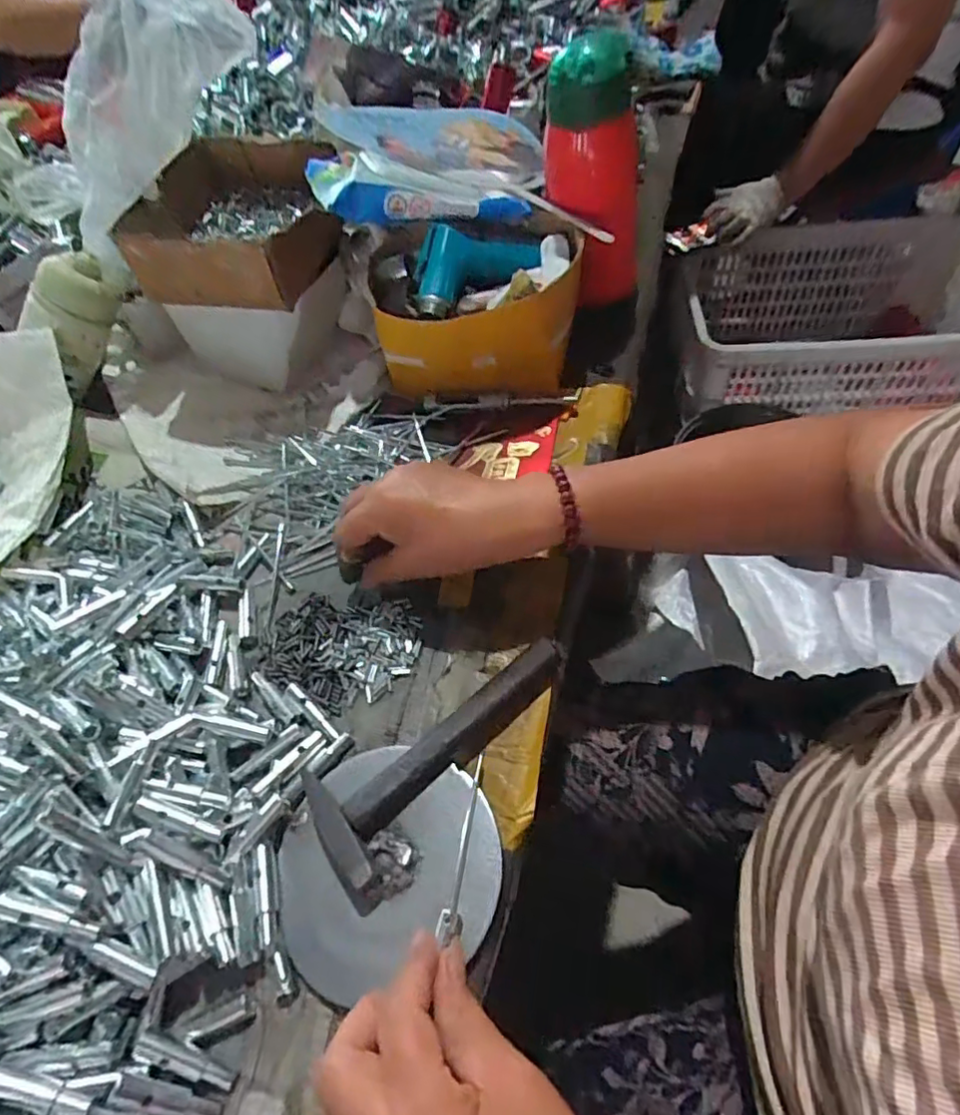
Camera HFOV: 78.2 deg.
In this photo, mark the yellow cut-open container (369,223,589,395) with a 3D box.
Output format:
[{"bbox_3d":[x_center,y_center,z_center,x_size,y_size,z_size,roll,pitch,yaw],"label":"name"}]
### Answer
[{"bbox_3d":[-0.004,-0.218,0.519,0.181,0.097,0.128,7,58,12],"label":"yellow cut-open container"}]

